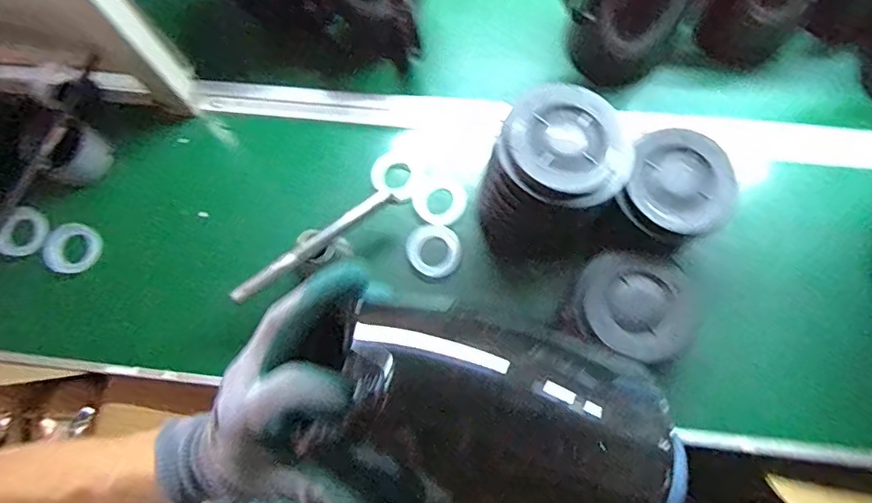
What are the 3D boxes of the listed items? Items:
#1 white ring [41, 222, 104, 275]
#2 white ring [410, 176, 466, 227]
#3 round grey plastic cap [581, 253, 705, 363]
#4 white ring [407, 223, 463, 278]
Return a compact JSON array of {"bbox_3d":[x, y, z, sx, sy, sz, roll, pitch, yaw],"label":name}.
[{"bbox_3d":[-0.434,-0.004,0.651,0.061,0.016,0.062,-1,74,2],"label":"white ring"},{"bbox_3d":[0.005,-0.061,0.650,0.062,0.007,0.060,-1,74,2],"label":"white ring"},{"bbox_3d":[0.206,0.057,0.550,0.113,0.016,0.098,16,75,7],"label":"round grey plastic cap"},{"bbox_3d":[-0.002,-0.001,0.632,0.064,0.004,0.060,-1,74,2],"label":"white ring"}]

